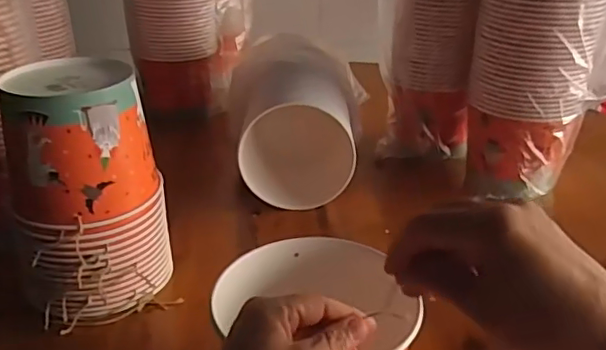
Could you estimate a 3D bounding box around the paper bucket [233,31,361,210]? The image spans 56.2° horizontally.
[{"bbox_3d":[-0.013,-0.094,0.904,0.199,0.175,0.268,-2,27,-3],"label":"paper bucket"}]

